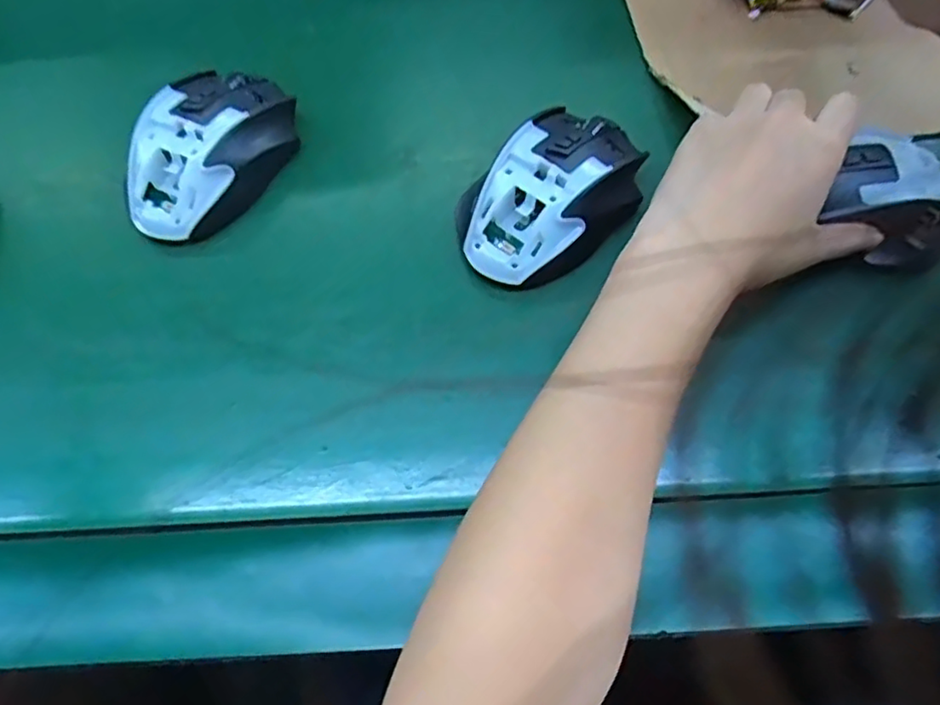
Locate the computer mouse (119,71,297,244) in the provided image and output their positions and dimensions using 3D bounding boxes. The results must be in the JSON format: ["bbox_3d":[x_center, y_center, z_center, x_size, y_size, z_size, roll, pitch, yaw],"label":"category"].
[{"bbox_3d":[-0.146,-0.118,0.354,0.068,0.034,0.117,23,65,12],"label":"computer mouse"}]

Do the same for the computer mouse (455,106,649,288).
[{"bbox_3d":[0.046,-0.087,0.335,0.071,0.036,0.115,37,69,17],"label":"computer mouse"}]

